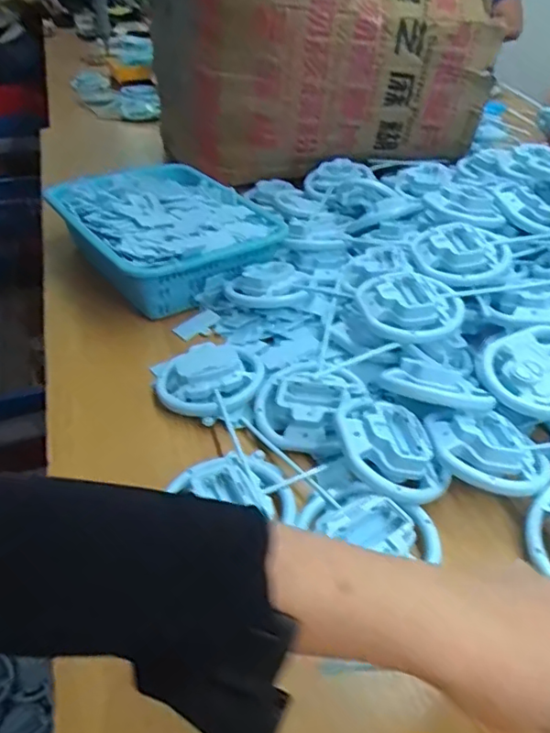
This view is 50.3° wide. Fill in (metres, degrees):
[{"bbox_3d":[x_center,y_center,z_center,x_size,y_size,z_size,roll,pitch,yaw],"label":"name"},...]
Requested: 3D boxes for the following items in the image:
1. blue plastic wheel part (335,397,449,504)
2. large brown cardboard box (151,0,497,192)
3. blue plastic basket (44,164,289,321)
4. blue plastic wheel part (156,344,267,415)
[{"bbox_3d":[0.089,0.063,0.482,0.076,0.041,0.105,-16,41,-20],"label":"blue plastic wheel part"},{"bbox_3d":[0.058,-0.598,0.977,0.523,0.460,0.332,-3,38,-5],"label":"large brown cardboard box"},{"bbox_3d":[-0.148,-0.184,0.780,0.222,0.074,0.304,-21,43,-26],"label":"blue plastic basket"},{"bbox_3d":[-0.066,0.012,0.579,0.106,0.035,0.095,3,38,3],"label":"blue plastic wheel part"}]

